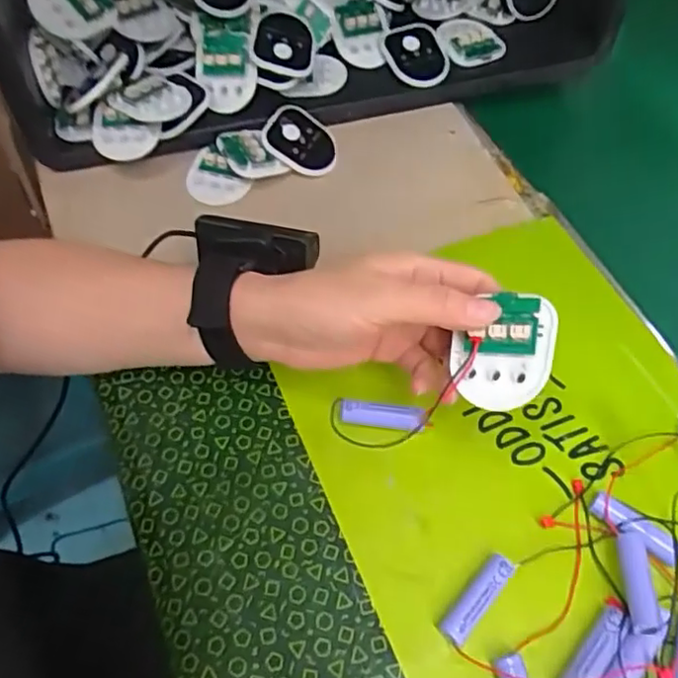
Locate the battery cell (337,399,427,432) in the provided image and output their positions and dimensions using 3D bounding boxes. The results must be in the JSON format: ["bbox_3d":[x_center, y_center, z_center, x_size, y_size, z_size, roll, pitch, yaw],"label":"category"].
[{"bbox_3d":[0.025,0.046,0.379,0.050,0.014,0.014,9,57,2],"label":"battery cell"}]

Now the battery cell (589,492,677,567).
[{"bbox_3d":[0.160,0.104,0.348,0.050,0.015,0.014,38,63,19],"label":"battery cell"}]

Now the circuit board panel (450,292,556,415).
[{"bbox_3d":[0.078,0.006,0.311,0.047,0.011,0.056,8,85,20],"label":"circuit board panel"}]

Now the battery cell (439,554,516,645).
[{"bbox_3d":[0.070,0.133,0.328,0.015,0.016,0.049,40,63,20],"label":"battery cell"}]

